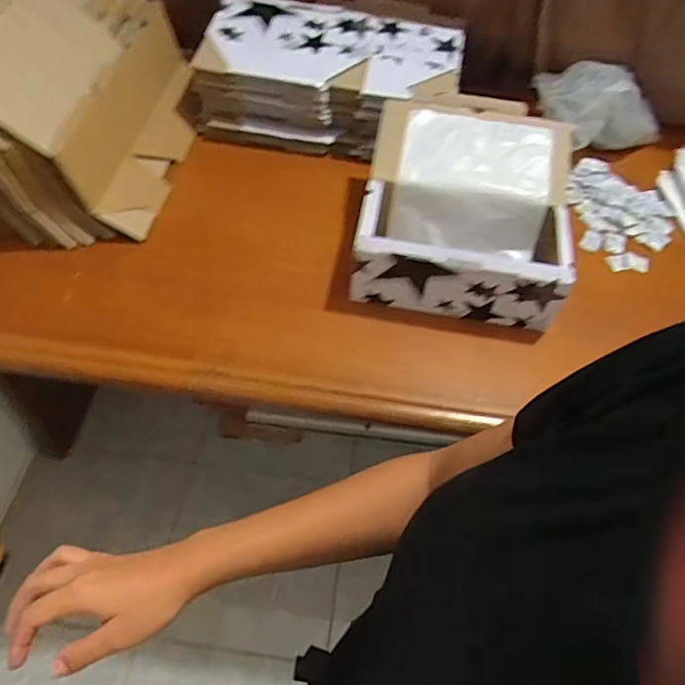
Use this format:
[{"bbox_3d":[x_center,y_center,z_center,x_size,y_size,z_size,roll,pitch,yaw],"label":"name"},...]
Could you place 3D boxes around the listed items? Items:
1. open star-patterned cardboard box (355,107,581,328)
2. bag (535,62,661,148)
[{"bbox_3d":[0.182,-0.196,0.818,0.292,0.139,0.308,12,54,4],"label":"open star-patterned cardboard box"},{"bbox_3d":[0.475,-0.408,0.982,0.267,0.113,0.132,8,51,-24],"label":"bag"}]

